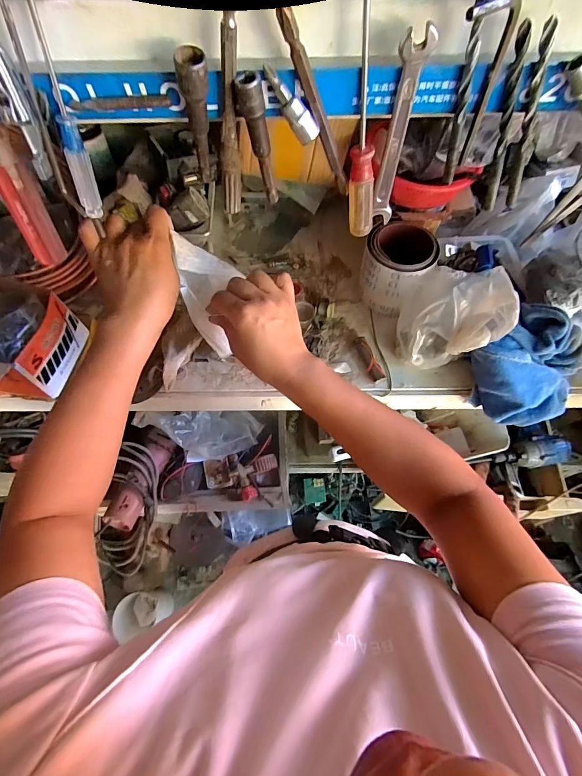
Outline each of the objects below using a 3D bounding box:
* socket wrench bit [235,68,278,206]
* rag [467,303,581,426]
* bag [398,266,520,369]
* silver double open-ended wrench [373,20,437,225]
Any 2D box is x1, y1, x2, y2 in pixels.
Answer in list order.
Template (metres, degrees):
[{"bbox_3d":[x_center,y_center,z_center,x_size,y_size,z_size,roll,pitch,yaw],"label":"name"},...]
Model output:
[{"bbox_3d":[-0.017,-0.132,0.198,0.016,0.062,0.013,-6,66,-2],"label":"socket wrench bit"},{"bbox_3d":[0.324,-0.026,0.491,0.158,0.059,0.137,-42,103,4],"label":"rag"},{"bbox_3d":[0.218,-0.107,0.498,0.119,0.124,0.117,7,66,4],"label":"bag"},{"bbox_3d":[0.058,-0.135,0.200,0.015,0.096,0.004,-2,65,0],"label":"silver double open-ended wrench"}]

